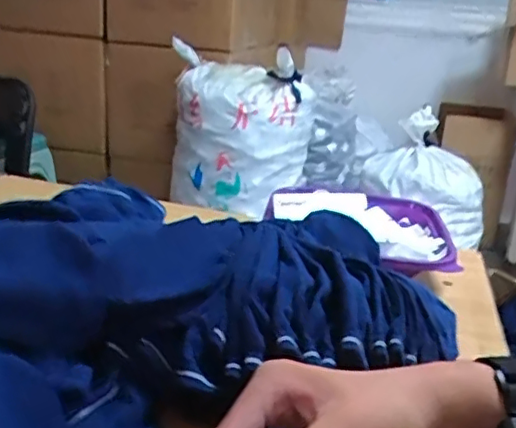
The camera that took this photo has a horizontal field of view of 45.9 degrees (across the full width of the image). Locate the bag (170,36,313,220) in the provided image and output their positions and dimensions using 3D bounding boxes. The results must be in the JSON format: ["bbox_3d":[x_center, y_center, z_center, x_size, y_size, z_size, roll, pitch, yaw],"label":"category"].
[{"bbox_3d":[-0.074,-0.258,1.912,0.403,0.421,0.333,13,21,25],"label":"bag"}]

